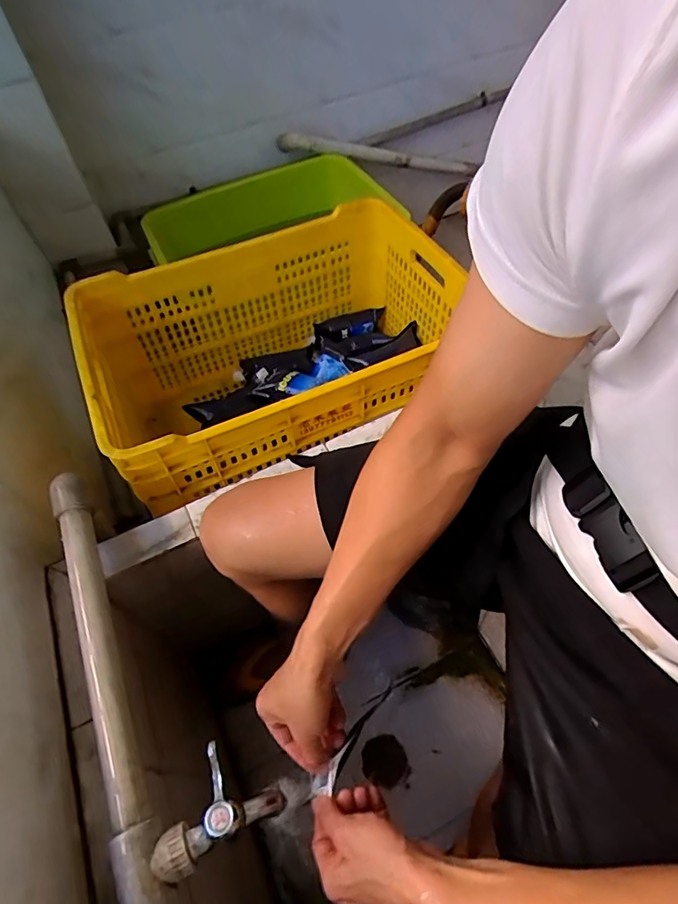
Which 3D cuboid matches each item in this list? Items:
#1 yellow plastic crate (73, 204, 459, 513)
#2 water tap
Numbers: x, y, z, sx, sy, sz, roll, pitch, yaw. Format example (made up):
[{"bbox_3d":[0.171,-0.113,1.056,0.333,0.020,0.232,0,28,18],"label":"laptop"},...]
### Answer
[{"bbox_3d":[-0.120,-0.138,0.883,0.532,0.296,0.397,-23,55,-11],"label":"yellow plastic crate"},{"bbox_3d":[-0.106,0.290,0.409,0.101,0.073,0.064,-28,56,-15],"label":"water tap"}]

